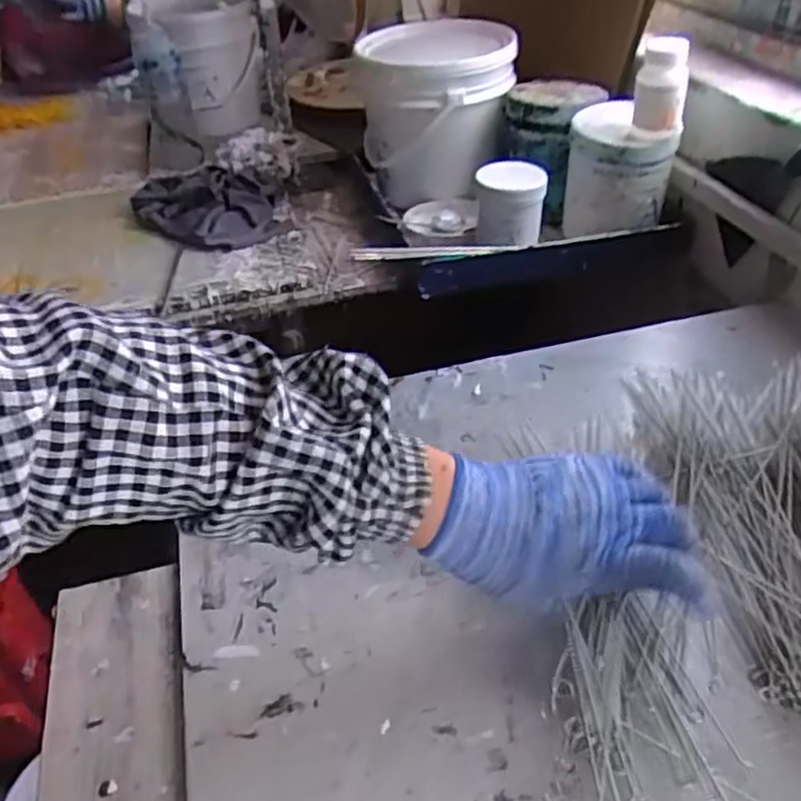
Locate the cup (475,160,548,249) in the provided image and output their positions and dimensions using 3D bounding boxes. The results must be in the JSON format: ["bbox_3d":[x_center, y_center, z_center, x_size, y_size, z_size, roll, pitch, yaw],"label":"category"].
[{"bbox_3d":[0.123,-0.222,0.814,0.076,0.064,0.090,3,41,10],"label":"cup"}]

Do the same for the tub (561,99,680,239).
[{"bbox_3d":[0.255,-0.275,0.848,0.114,0.114,0.129,6,42,14],"label":"tub"}]

